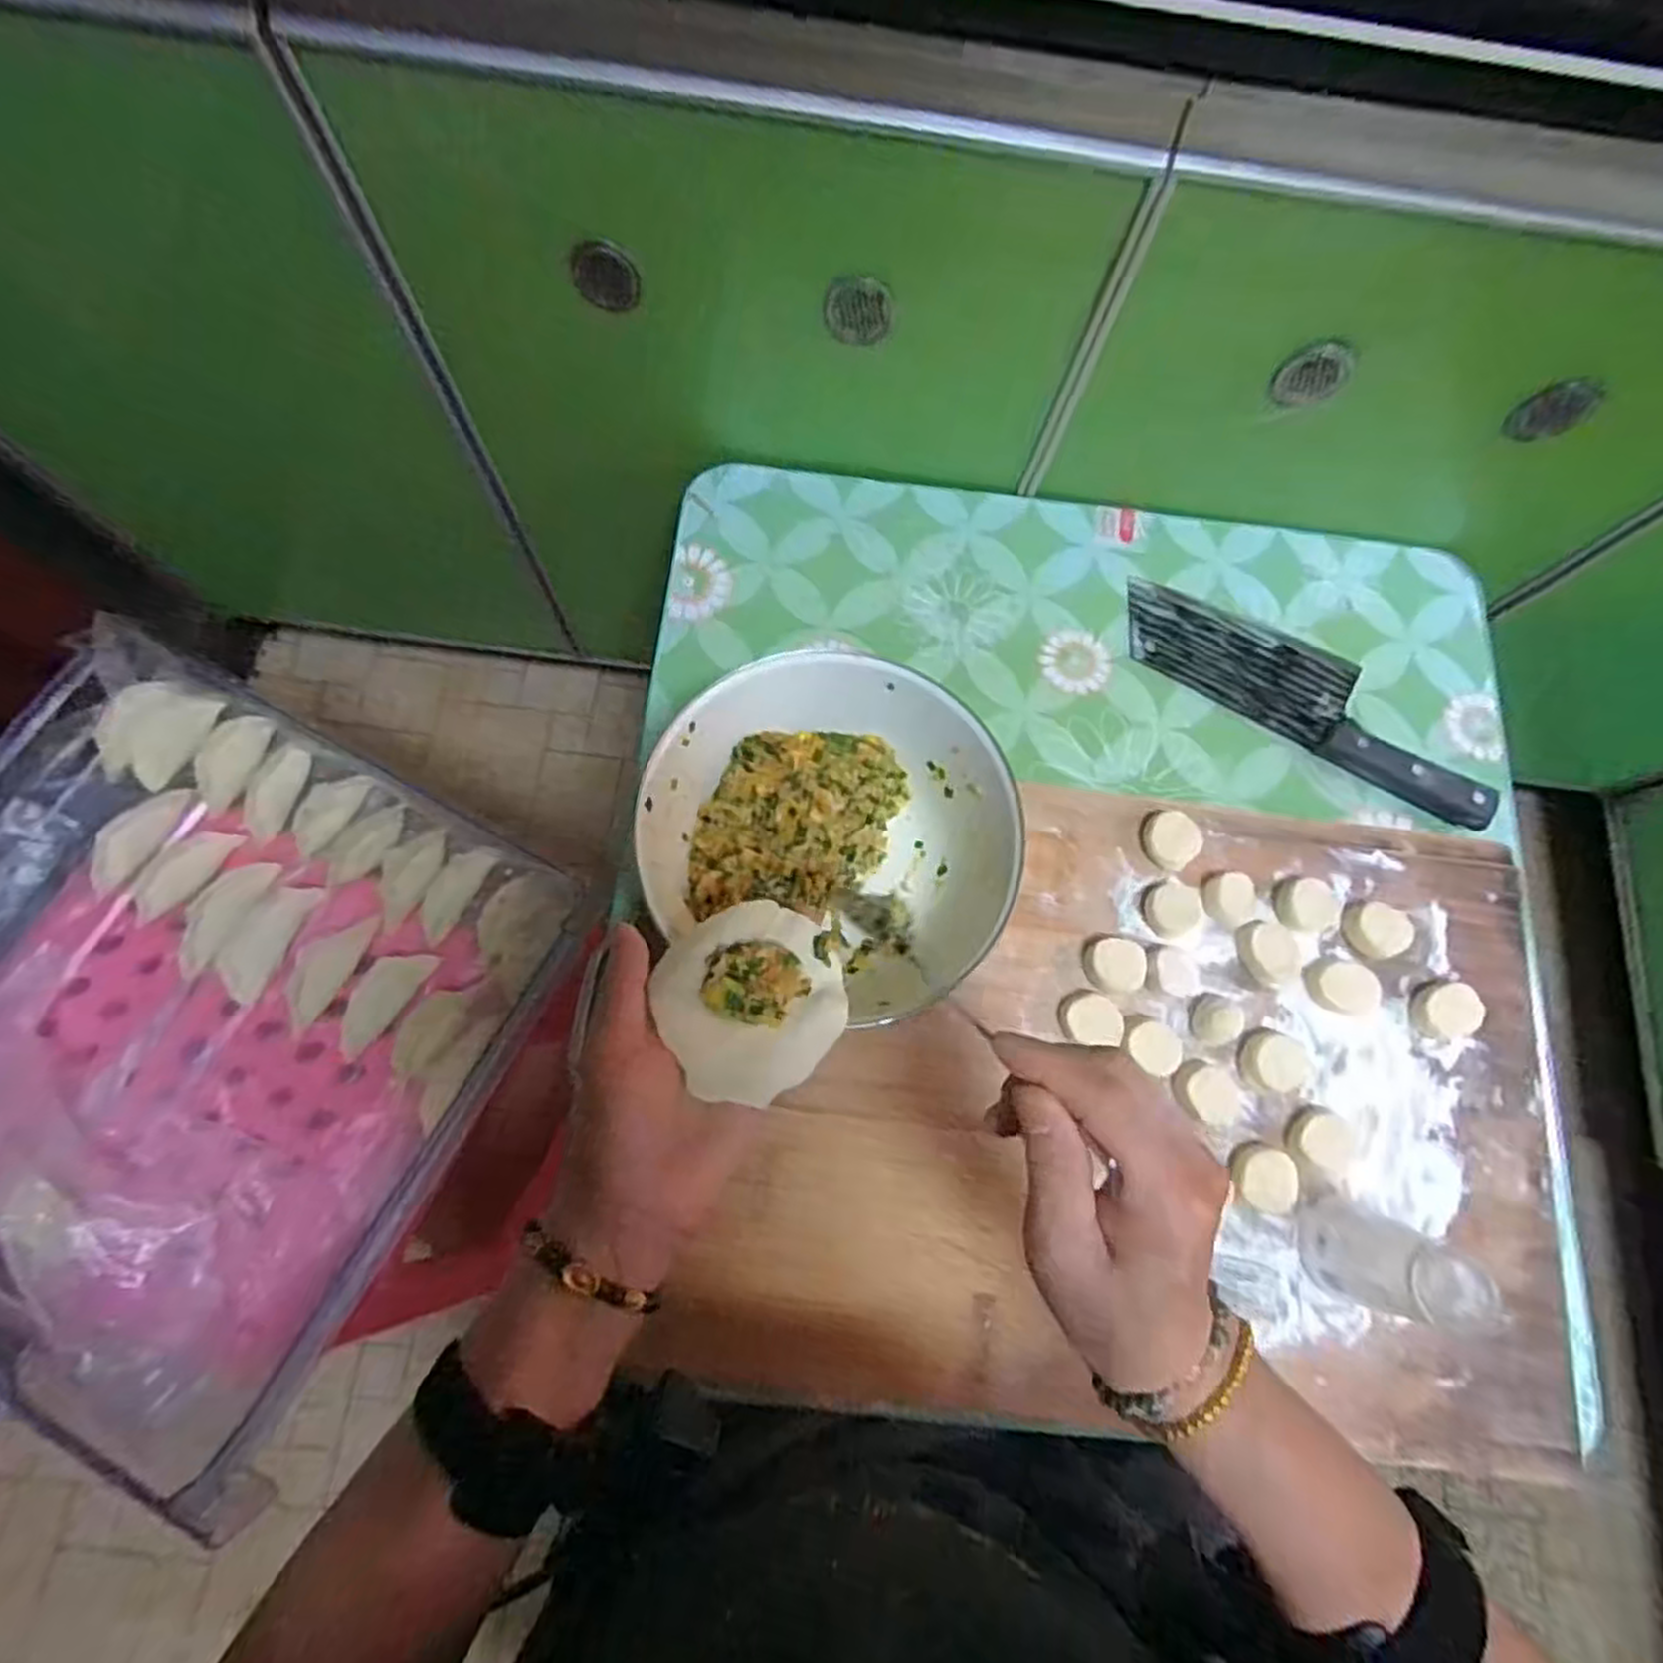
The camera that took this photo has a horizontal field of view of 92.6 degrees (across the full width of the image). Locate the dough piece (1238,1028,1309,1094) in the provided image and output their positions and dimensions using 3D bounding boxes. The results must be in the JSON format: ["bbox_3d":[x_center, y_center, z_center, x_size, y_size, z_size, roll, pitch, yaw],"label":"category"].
[{"bbox_3d":[0.263,0.136,0.470,0.037,0.011,0.034,6,74,-2],"label":"dough piece"}]

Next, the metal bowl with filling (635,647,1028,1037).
[{"bbox_3d":[0.004,0.001,0.460,0.199,0.103,0.171,25,75,3],"label":"metal bowl with filling"}]

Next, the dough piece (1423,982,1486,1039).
[{"bbox_3d":[0.376,0.109,0.483,0.040,0.016,0.031,-7,75,-6],"label":"dough piece"}]

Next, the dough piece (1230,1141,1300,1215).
[{"bbox_3d":[0.246,0.196,0.447,0.033,0.013,0.034,17,74,1],"label":"dough piece"}]

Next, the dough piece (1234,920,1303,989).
[{"bbox_3d":[0.269,0.074,0.485,0.030,0.020,0.039,-12,76,-7],"label":"dough piece"}]

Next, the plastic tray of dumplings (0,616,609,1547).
[{"bbox_3d":[-0.392,0.114,0.480,0.386,0.069,0.370,27,75,4],"label":"plastic tray of dumplings"}]

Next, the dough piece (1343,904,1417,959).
[{"bbox_3d":[0.338,0.062,0.491,0.035,0.025,0.031,-12,76,-7],"label":"dough piece"}]

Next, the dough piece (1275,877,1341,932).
[{"bbox_3d":[0.300,0.046,0.497,0.039,0.016,0.033,15,74,0],"label":"dough piece"}]

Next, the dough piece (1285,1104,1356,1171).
[{"bbox_3d":[0.283,0.176,0.457,0.036,0.015,0.030,29,75,4],"label":"dough piece"}]

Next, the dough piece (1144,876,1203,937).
[{"bbox_3d":[0.213,0.048,0.496,0.036,0.008,0.033,1,75,-4],"label":"dough piece"}]

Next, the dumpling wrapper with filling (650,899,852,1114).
[{"bbox_3d":[-0.036,0.074,0.358,0.079,0.030,0.081,0,72,0],"label":"dumpling wrapper with filling"}]

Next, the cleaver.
[{"bbox_3d":[0.333,-0.100,0.555,0.269,0.011,0.078,32,75,5],"label":"cleaver"}]

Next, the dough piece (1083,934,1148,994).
[{"bbox_3d":[0.173,0.079,0.481,0.032,0.017,0.033,1,75,-4],"label":"dough piece"}]

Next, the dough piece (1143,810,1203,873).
[{"bbox_3d":[0.216,0.005,0.506,0.033,0.014,0.035,1,75,-4],"label":"dough piece"}]

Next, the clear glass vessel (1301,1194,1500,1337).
[{"bbox_3d":[0.286,0.222,0.411,0.050,0.085,0.046,1,75,-4],"label":"clear glass vessel"}]

